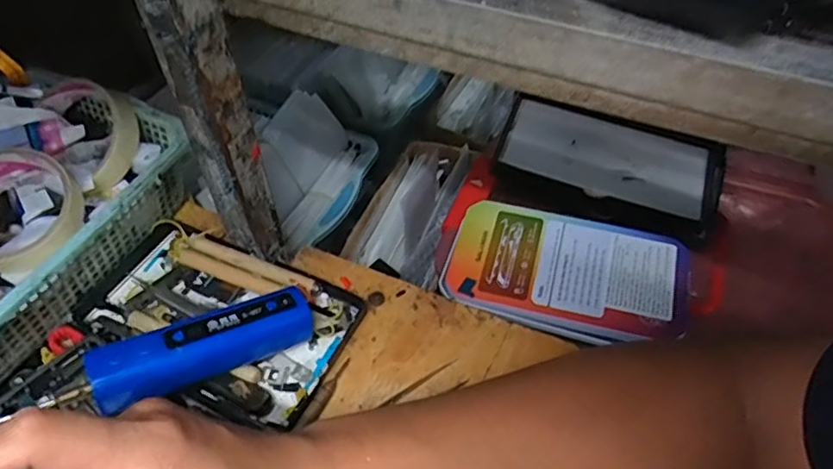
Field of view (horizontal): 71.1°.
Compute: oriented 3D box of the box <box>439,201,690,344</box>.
[{"bbox_3d":[0.115,0.024,0.454,0.178,0.014,0.100,13,51,10],"label":"box"}]

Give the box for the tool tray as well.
[{"bbox_3d":[-0.139,0.055,0.410,0.181,0.021,0.115,21,53,15],"label":"tool tray"}]

